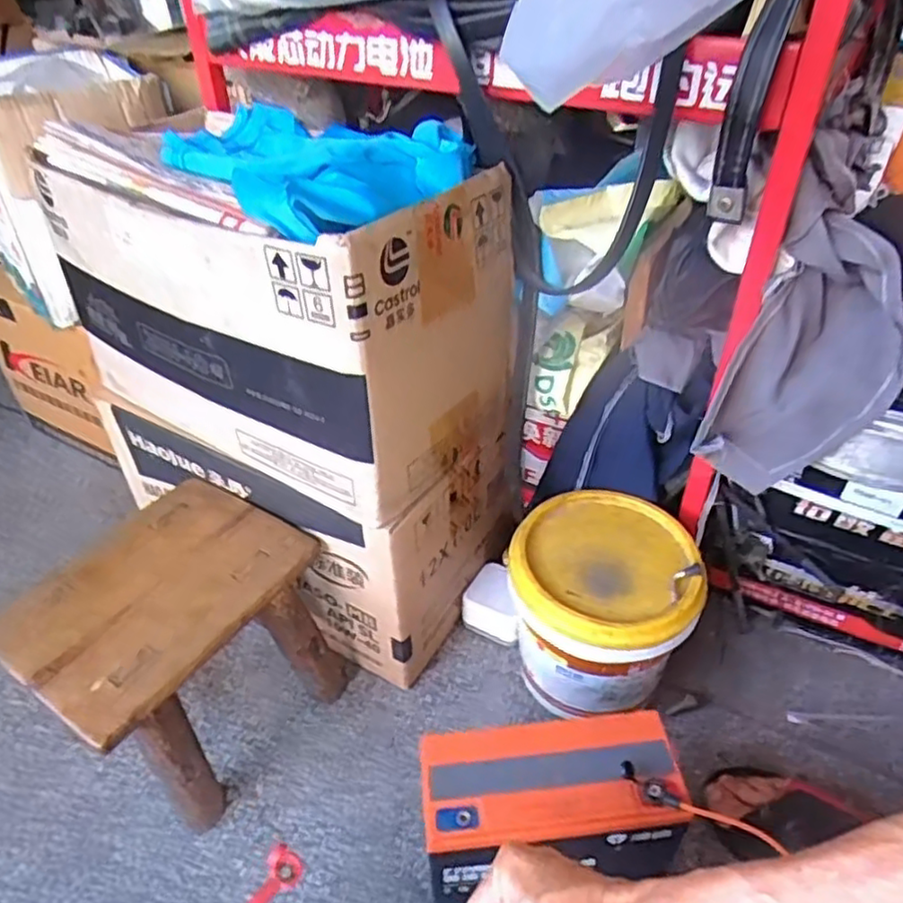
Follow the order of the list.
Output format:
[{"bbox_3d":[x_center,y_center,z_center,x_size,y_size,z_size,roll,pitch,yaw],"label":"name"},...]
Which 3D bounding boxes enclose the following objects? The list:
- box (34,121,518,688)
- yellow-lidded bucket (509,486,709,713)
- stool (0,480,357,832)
[{"bbox_3d":[-0.147,-0.058,0.695,0.374,0.459,0.227,23,44,26],"label":"box"},{"bbox_3d":[0.141,0.148,0.660,0.160,0.143,0.159,0,38,0],"label":"yellow-lidded bucket"},{"bbox_3d":[-0.237,0.184,0.630,0.195,0.193,0.225,24,44,28],"label":"stool"}]

